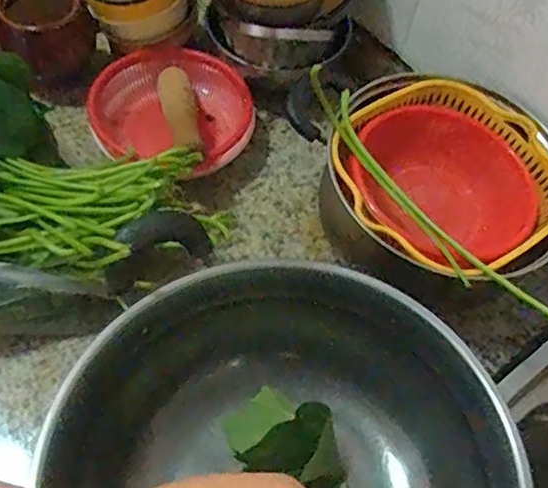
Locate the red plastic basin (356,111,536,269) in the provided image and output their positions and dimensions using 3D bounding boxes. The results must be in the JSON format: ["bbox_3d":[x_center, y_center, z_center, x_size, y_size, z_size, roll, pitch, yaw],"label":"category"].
[{"bbox_3d":[0.168,-0.059,0.589,0.147,0.054,0.163,-25,63,-19],"label":"red plastic basin"}]

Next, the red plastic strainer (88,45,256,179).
[{"bbox_3d":[-0.111,-0.140,0.685,0.176,0.069,0.160,2,58,-4],"label":"red plastic strainer"}]

